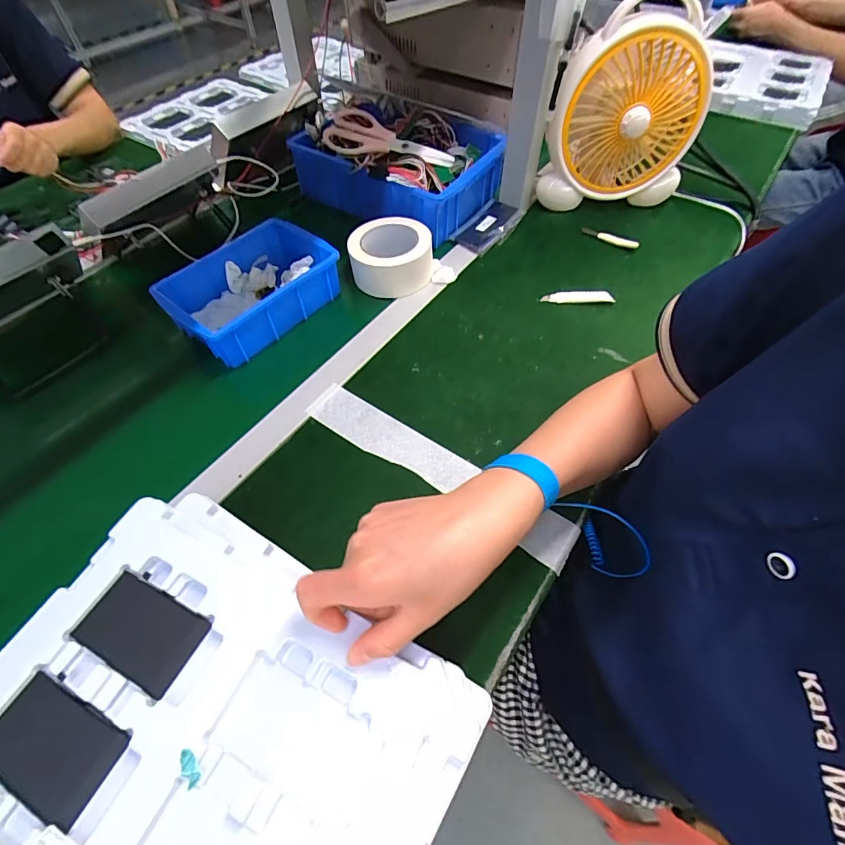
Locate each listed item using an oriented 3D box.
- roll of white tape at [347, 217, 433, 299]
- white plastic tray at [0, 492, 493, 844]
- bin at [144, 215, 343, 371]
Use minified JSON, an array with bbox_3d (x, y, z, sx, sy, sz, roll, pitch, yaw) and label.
[{"bbox_3d":[-0.042,-0.230,0.600,0.107,0.052,0.102,0,57,0],"label":"roll of white tape"},{"bbox_3d":[-0.136,0.189,0.261,0.282,0.020,0.224,28,61,17],"label":"white plastic tray"},{"bbox_3d":[-0.220,-0.174,0.562,0.139,0.060,0.198,37,64,21],"label":"bin"}]

